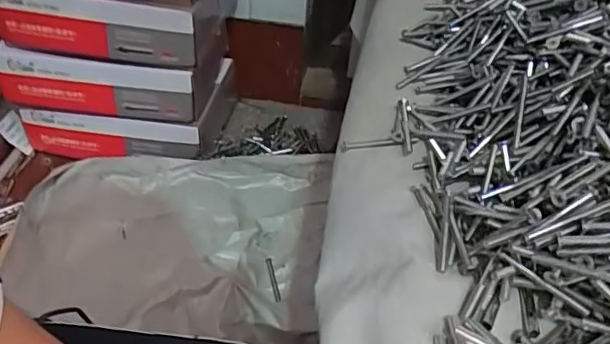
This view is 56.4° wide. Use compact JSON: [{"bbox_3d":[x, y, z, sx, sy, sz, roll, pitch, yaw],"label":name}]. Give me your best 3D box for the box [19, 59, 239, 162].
[{"bbox_3d":[-0.363,-0.143,1.218,0.383,0.120,0.264,5,42,0],"label":"box"}]

